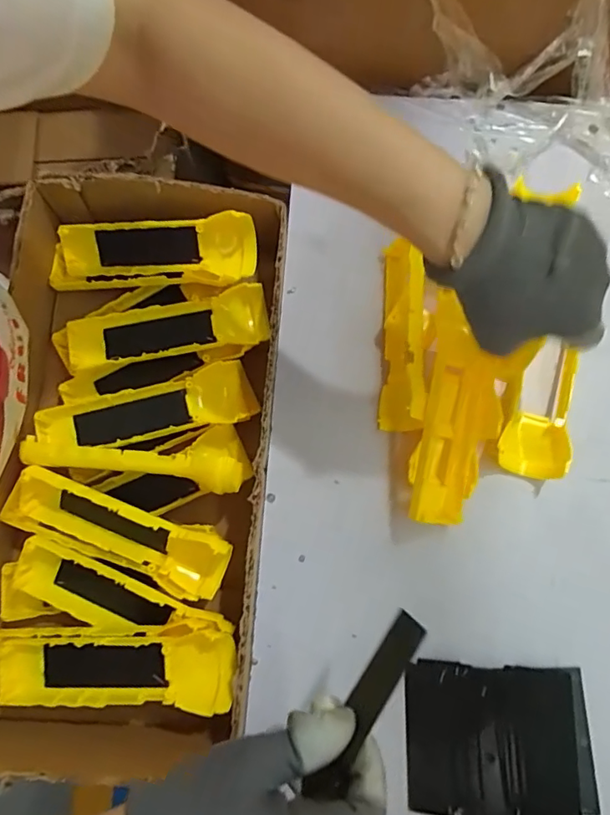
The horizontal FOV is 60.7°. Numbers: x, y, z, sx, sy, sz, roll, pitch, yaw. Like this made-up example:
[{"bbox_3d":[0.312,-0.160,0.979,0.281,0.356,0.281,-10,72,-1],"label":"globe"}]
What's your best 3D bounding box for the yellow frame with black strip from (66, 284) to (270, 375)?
[{"bbox_3d":[-0.114,-0.065,0.440,0.164,0.024,0.043,-11,76,-3],"label":"yellow frame with black strip"}]

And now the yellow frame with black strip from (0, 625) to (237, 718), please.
[{"bbox_3d":[-0.139,0.178,0.358,0.180,0.033,0.049,0,76,0],"label":"yellow frame with black strip"}]

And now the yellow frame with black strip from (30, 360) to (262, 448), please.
[{"bbox_3d":[-0.127,0.003,0.417,0.170,0.038,0.052,-15,77,-4],"label":"yellow frame with black strip"}]

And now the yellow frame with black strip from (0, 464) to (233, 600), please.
[{"bbox_3d":[-0.141,0.092,0.382,0.169,0.033,0.050,17,77,4],"label":"yellow frame with black strip"}]

